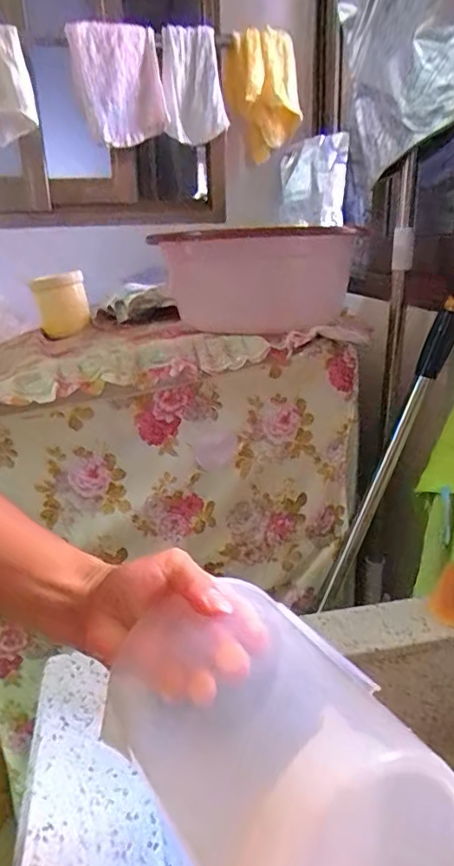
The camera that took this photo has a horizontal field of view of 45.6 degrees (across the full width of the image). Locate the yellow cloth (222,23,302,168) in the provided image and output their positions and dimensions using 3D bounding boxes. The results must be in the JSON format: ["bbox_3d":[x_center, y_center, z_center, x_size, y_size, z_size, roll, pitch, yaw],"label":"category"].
[{"bbox_3d":[0.067,-0.652,1.047,0.147,0.196,0.070,2,21,16],"label":"yellow cloth"}]

